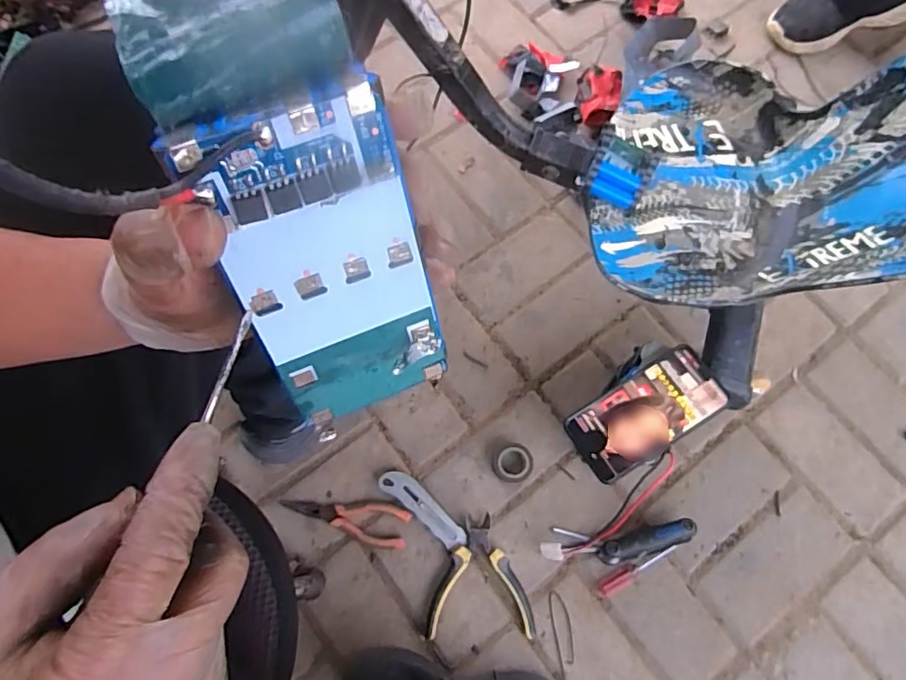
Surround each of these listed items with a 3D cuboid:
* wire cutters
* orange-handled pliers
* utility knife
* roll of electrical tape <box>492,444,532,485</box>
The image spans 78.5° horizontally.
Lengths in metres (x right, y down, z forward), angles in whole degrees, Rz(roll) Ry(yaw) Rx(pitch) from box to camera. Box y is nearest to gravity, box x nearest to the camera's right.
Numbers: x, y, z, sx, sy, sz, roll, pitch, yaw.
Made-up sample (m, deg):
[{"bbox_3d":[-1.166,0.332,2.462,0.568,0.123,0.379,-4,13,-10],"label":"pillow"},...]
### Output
[{"bbox_3d":[0.035,0.286,0.672,0.124,0.017,0.133,1,73,2],"label":"wire cutters"},{"bbox_3d":[-0.133,0.218,0.687,0.156,0.011,0.049,16,74,6],"label":"orange-handled pliers"},{"bbox_3d":[-0.037,0.211,0.694,0.127,0.011,0.035,39,78,11],"label":"utility knife"},{"bbox_3d":[0.076,0.156,0.708,0.050,0.023,0.050,3,74,2],"label":"roll of electrical tape"}]

